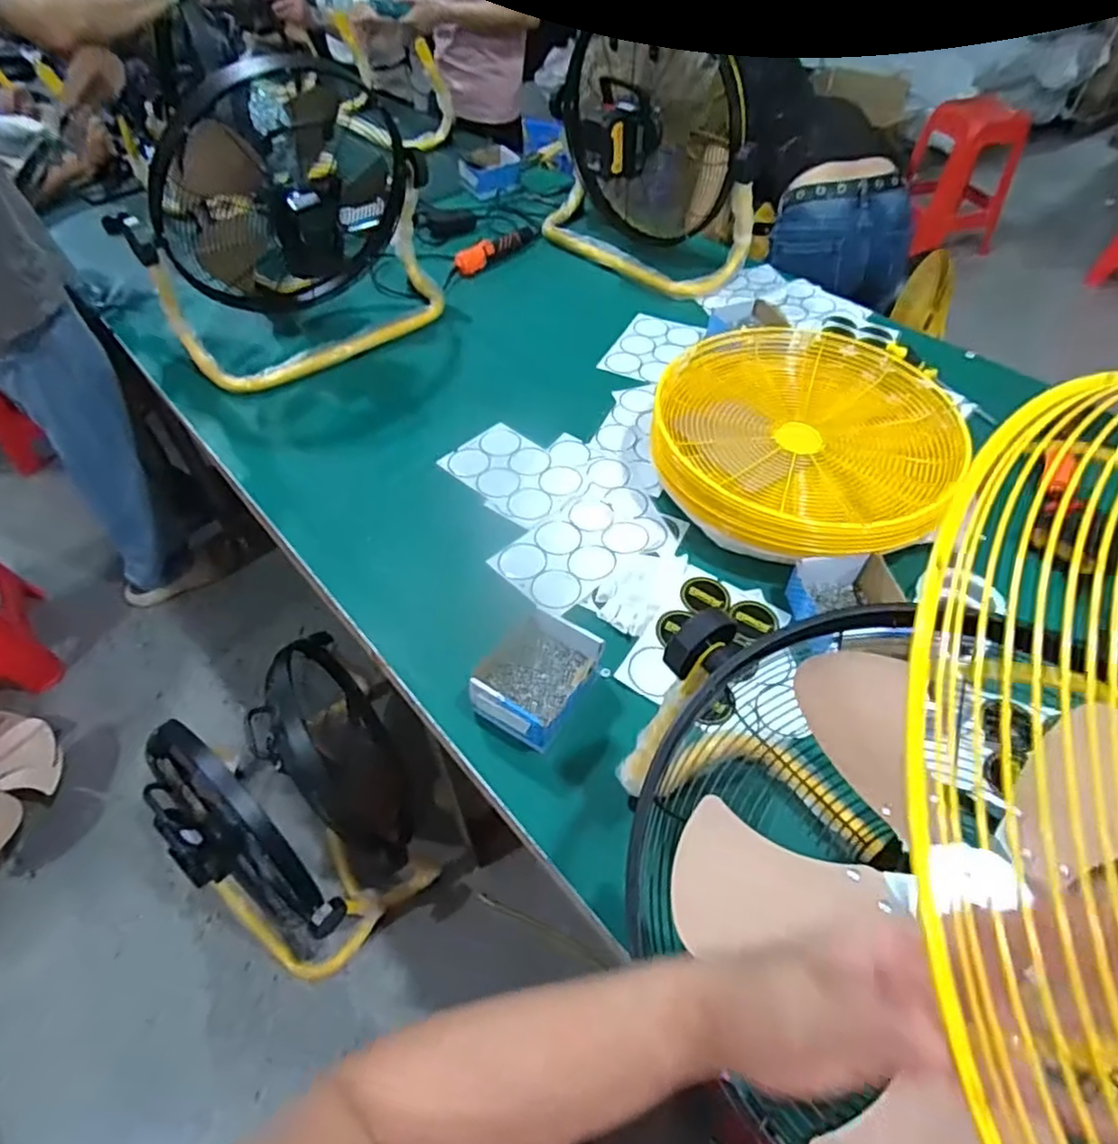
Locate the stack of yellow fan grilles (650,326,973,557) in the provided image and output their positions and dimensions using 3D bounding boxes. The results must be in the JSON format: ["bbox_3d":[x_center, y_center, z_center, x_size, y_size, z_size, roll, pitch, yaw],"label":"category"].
[{"bbox_3d":[0.390,-0.221,1.016,0.426,0.106,0.448,26,55,20],"label":"stack of yellow fan grilles"}]

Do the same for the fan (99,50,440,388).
[{"bbox_3d":[-0.472,-0.606,1.160,0.288,0.397,0.491,35,59,25],"label":"fan"}]

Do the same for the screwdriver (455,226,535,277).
[{"bbox_3d":[-0.141,-0.723,1.476,0.062,0.037,0.230,36,59,26],"label":"screwdriver"}]

